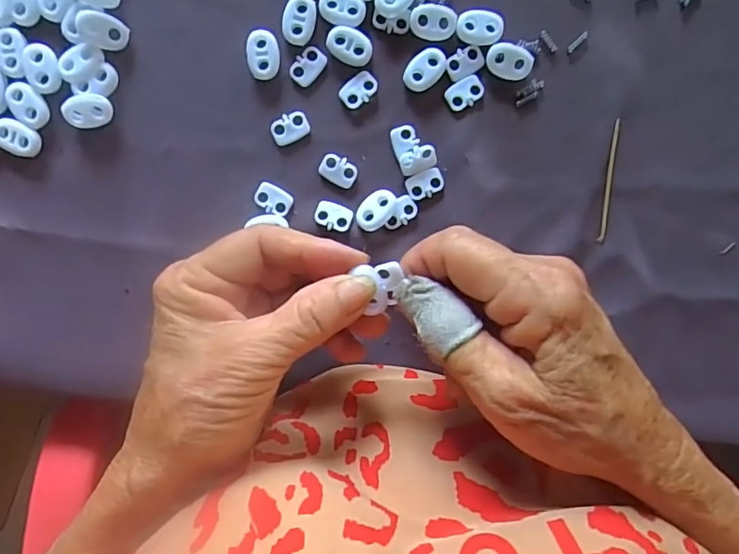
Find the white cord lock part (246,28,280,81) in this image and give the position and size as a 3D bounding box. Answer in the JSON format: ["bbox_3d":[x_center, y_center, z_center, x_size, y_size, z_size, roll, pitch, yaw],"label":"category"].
[{"bbox_3d":[-0.051,-0.107,0.254,0.015,0.005,0.022,-4,100,-1],"label":"white cord lock part"}]

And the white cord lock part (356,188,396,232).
[{"bbox_3d":[0.003,-0.034,0.265,0.015,0.007,0.023,40,96,-8],"label":"white cord lock part"}]

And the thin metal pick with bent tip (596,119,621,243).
[{"bbox_3d":[0.123,-0.048,0.267,0.004,0.004,0.061,5,99,-3],"label":"thin metal pick with bent tip"}]

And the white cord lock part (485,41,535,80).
[{"bbox_3d":[0.068,-0.106,0.257,0.023,0.005,0.017,4,99,-3],"label":"white cord lock part"}]

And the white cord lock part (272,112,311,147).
[{"bbox_3d":[-0.039,-0.074,0.261,0.019,0.004,0.013,-29,99,3],"label":"white cord lock part"}]

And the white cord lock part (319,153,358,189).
[{"bbox_3d":[-0.015,-0.053,0.264,0.019,0.004,0.014,28,97,-6],"label":"white cord lock part"}]

